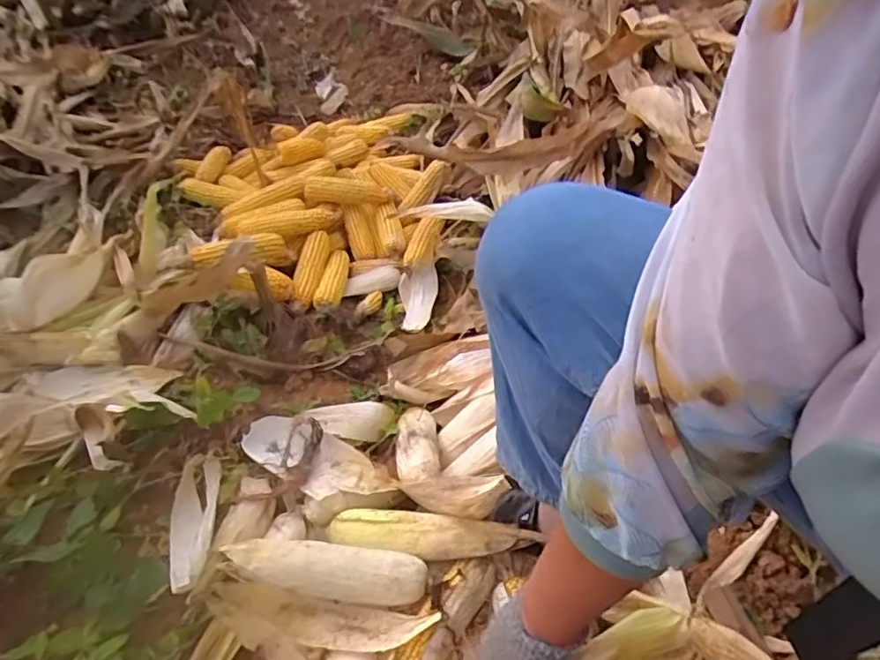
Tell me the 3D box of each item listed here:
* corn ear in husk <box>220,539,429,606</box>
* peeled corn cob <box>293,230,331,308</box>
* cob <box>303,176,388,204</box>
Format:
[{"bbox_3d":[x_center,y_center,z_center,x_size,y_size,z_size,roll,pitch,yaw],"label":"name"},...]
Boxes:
[{"bbox_3d":[-0.127,0.266,0.645,0.219,0.046,0.060,-2,43,2],"label":"corn ear in husk"},{"bbox_3d":[-0.262,-0.125,1.185,0.054,0.052,0.203,-1,43,2],"label":"peeled corn cob"},{"bbox_3d":[-0.208,-0.311,1.291,0.183,0.041,0.061,0,41,-16],"label":"cob"}]

